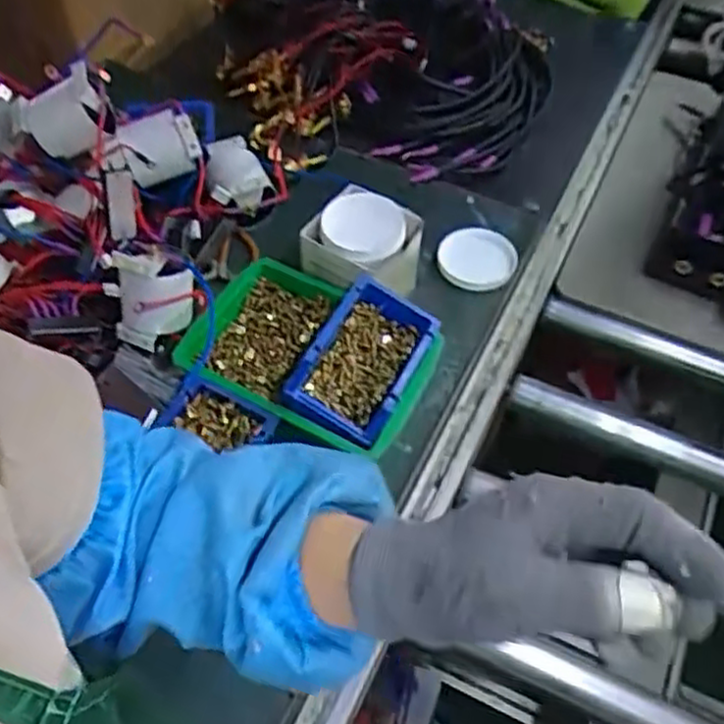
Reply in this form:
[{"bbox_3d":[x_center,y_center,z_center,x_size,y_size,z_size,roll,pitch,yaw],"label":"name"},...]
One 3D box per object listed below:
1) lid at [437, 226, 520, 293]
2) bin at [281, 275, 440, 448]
[{"bbox_3d":[0.148,-0.134,0.939,0.098,0.018,0.100,-4,58,7],"label":"lid"},{"bbox_3d":[0.001,-0.005,0.752,0.105,0.060,0.169,33,61,-2],"label":"bin"}]

